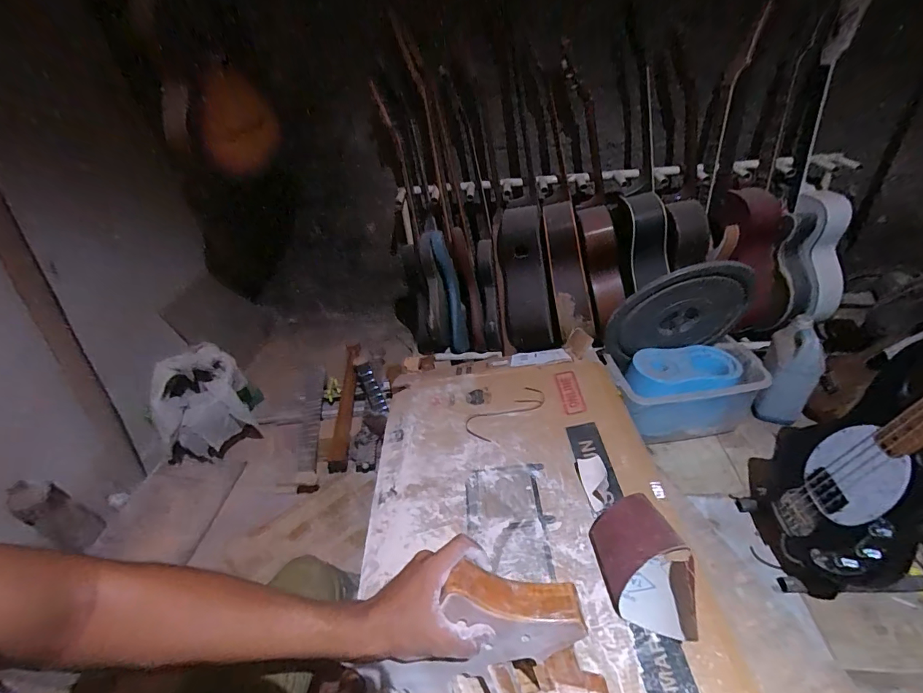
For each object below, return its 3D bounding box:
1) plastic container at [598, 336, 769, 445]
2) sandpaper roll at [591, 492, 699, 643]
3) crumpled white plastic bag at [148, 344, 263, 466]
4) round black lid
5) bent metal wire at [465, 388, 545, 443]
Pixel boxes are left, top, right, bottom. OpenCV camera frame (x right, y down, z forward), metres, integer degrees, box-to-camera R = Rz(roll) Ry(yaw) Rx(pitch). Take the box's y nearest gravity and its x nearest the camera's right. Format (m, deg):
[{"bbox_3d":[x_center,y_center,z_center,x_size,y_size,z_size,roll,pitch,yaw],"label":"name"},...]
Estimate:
[{"bbox_3d":[0.714,0.135,1.324,0.477,0.210,0.226,-9,39,-2],"label":"plastic container"},{"bbox_3d":[0.269,0.321,0.620,0.135,0.073,0.184,3,41,13],"label":"sandpaper roll"},{"bbox_3d":[-0.836,0.214,1.357,0.250,0.322,0.314,27,50,35],"label":"crumpled white plastic bag"},{"bbox_3d":[0.638,-0.079,1.222,0.423,0.377,0.057,-37,46,29],"label":"round black lid"},{"bbox_3d":[0.096,0.142,0.920,0.183,0.032,0.081,-26,43,-21],"label":"bent metal wire"}]

